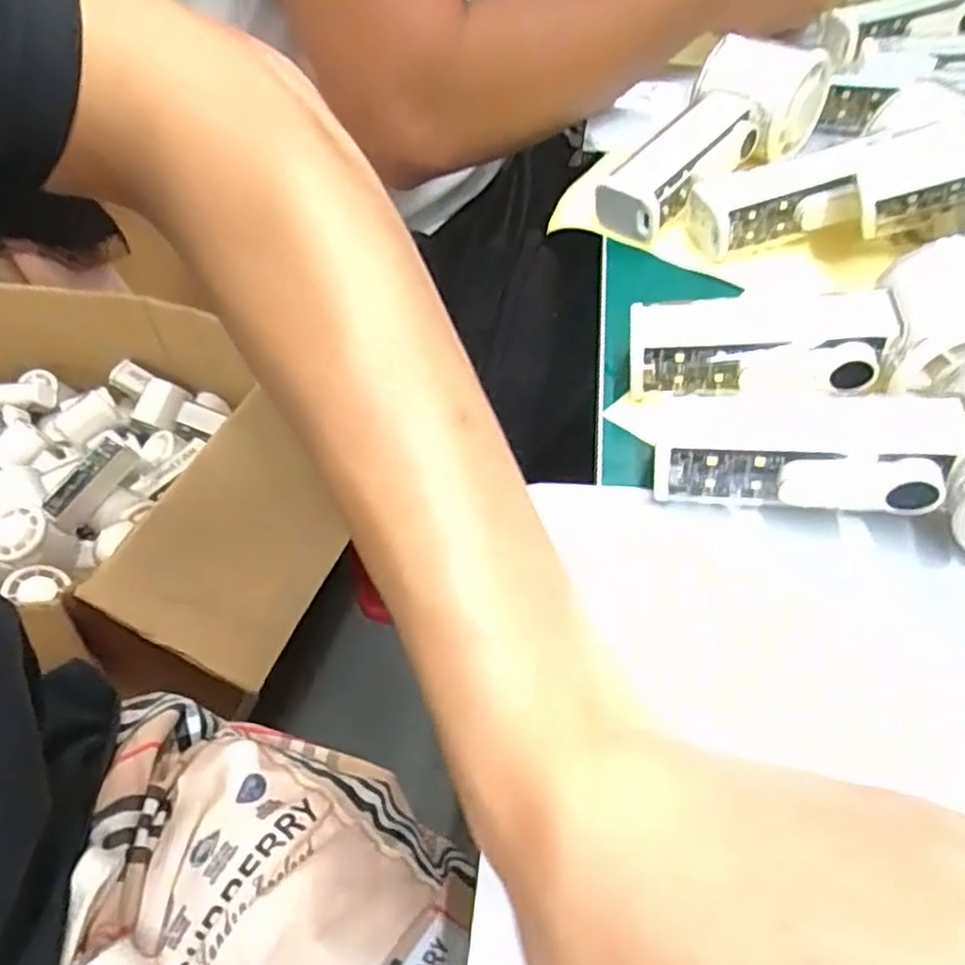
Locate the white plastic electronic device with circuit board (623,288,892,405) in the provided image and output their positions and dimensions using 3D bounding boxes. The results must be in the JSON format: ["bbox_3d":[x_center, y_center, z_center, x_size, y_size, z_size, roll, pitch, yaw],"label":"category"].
[{"bbox_3d":[0.109,-0.053,0.284,0.097,0.023,0.046,-1,50,15],"label":"white plastic electronic device with circuit board"}]

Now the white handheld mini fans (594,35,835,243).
[{"bbox_3d":[0.127,-0.190,0.380,0.060,0.057,0.149,31,58,23],"label":"white handheld mini fans"}]

